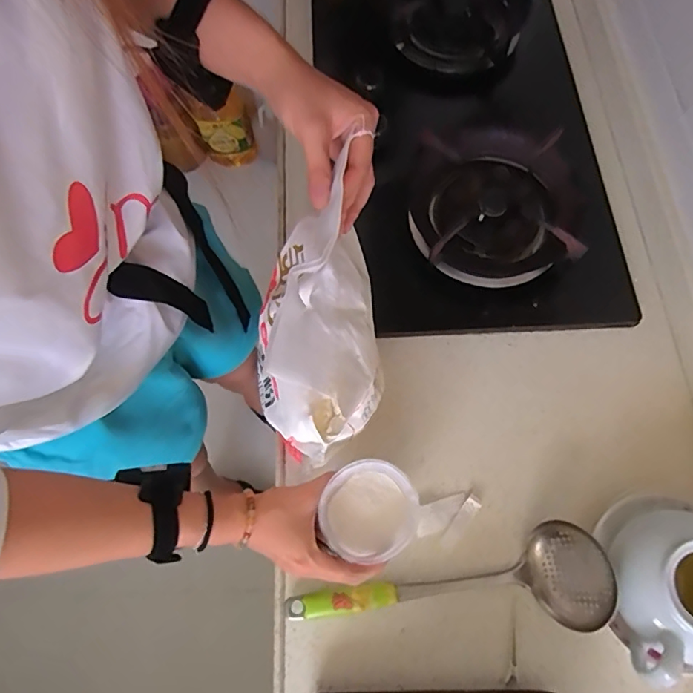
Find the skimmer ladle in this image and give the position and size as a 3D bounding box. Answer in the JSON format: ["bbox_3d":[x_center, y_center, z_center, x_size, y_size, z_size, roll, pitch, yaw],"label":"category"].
[{"bbox_3d":[0.102,0.245,0.529,0.337,0.077,0.101,0,63,2],"label":"skimmer ladle"}]

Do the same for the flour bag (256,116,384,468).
[{"bbox_3d":[-0.027,-0.015,0.398,0.102,0.131,0.179,12,64,8],"label":"flour bag"}]

